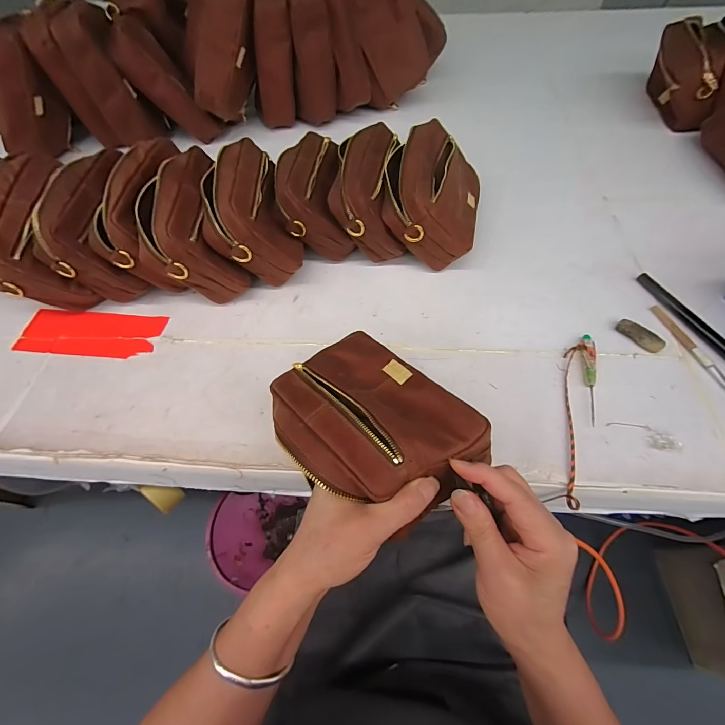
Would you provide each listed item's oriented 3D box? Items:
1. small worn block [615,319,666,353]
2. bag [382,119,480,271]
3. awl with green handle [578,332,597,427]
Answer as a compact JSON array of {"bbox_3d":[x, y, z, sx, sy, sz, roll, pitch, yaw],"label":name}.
[{"bbox_3d":[0.333,-0.034,0.415,0.021,0.013,0.053,-33,61,-17],"label":"small worn block"},{"bbox_3d":[0.096,-0.234,0.484,0.143,0.085,0.197,30,60,-22],"label":"bag"},{"bbox_3d":[0.256,0.014,0.389,0.015,0.012,0.113,10,58,9],"label":"awl with green handle"}]

